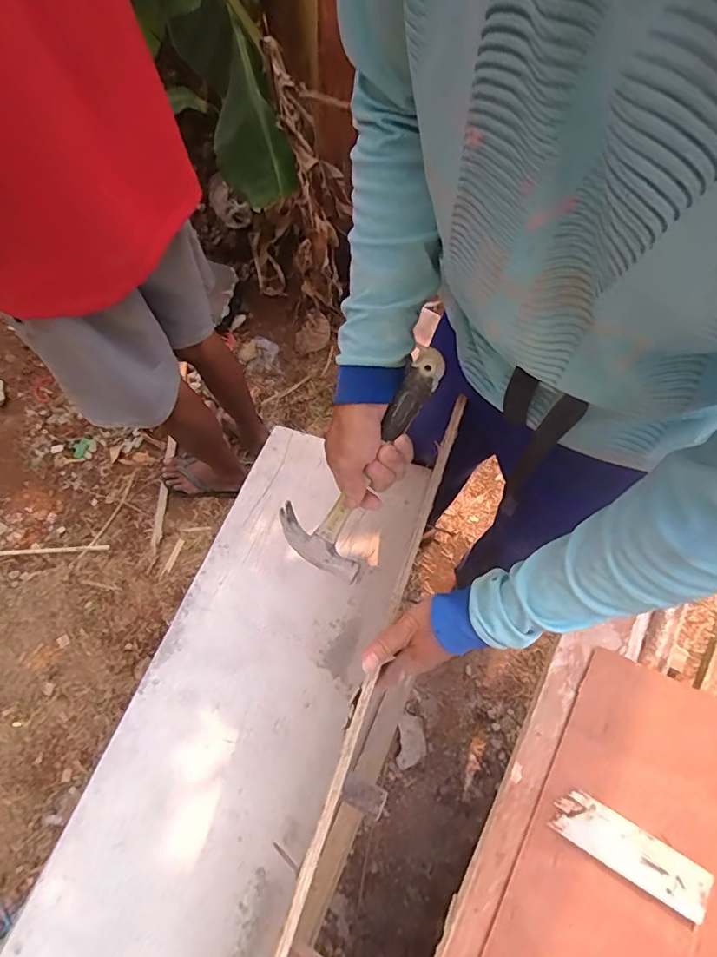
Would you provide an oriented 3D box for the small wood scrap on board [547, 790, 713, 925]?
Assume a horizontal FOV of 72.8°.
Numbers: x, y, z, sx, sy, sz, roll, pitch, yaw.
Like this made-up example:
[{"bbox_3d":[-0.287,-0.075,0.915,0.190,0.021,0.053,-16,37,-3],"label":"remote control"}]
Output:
[{"bbox_3d":[0.344,0.474,0.624,0.172,0.015,0.061,21,64,30],"label":"small wood scrap on board"}]

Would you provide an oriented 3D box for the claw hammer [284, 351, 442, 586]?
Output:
[{"bbox_3d":[0.002,-0.011,0.500,0.104,0.281,0.043,45,36,21],"label":"claw hammer"}]

